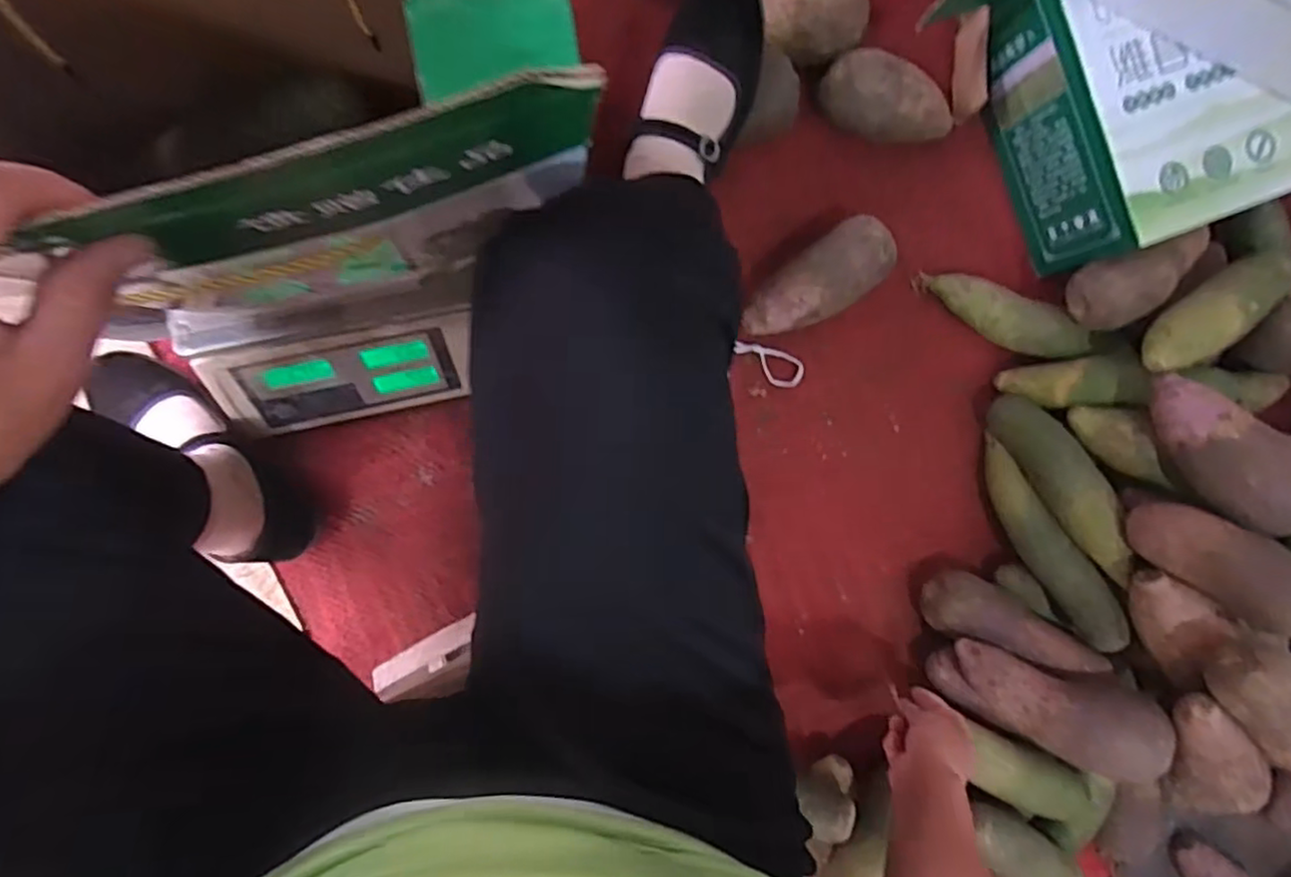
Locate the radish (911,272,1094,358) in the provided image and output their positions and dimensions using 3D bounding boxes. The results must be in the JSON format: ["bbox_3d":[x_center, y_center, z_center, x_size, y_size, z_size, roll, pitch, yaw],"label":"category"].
[{"bbox_3d":[0.370,-0.125,0.676,0.180,0.042,0.053,18,90,-7],"label":"radish"}]

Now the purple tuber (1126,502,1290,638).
[{"bbox_3d":[0.512,0.106,0.580,0.055,0.144,0.068,-11,128,-42],"label":"purple tuber"}]

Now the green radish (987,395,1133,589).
[{"bbox_3d":[0.420,0.043,0.654,0.045,0.045,0.201,-28,75,-2],"label":"green radish"}]

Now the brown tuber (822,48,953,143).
[{"bbox_3d":[0.240,-0.328,0.644,0.139,0.061,0.070,15,91,-7],"label":"brown tuber"}]

